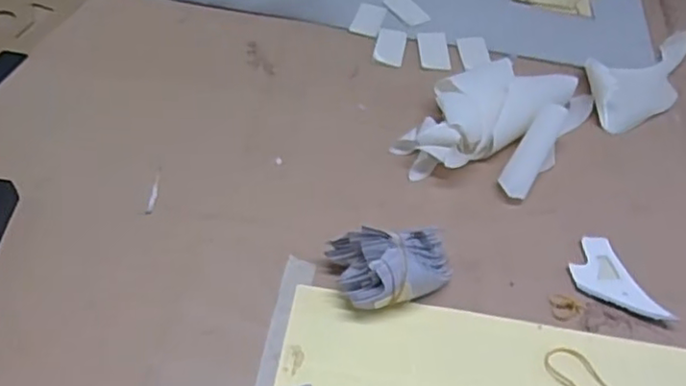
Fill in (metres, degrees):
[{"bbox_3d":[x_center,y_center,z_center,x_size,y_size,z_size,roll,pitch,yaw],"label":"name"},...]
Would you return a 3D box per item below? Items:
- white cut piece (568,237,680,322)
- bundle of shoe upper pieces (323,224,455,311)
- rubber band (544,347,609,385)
[{"bbox_3d":[0.218,0.075,0.510,0.048,0.005,0.087,-21,56,-16],"label":"white cut piece"},{"bbox_3d":[0.042,0.053,0.477,0.090,0.050,0.057,-8,54,-12],"label":"bundle of shoe upper pieces"},{"bbox_3d":[0.174,0.135,0.458,0.030,0.004,0.060,-33,62,-27],"label":"rubber band"}]

